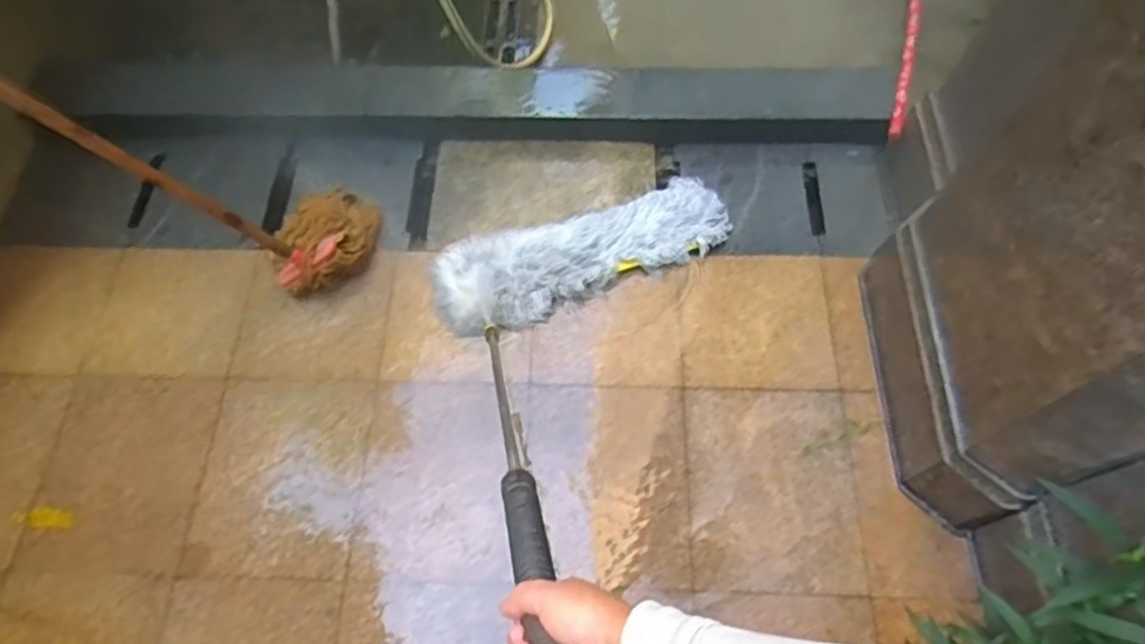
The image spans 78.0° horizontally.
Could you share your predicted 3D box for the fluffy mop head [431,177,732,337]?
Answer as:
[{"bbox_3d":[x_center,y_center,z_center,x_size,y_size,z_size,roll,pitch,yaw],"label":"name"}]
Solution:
[{"bbox_3d":[0.017,-0.146,1.451,0.601,0.061,0.223,-17,65,-8],"label":"fluffy mop head"}]

